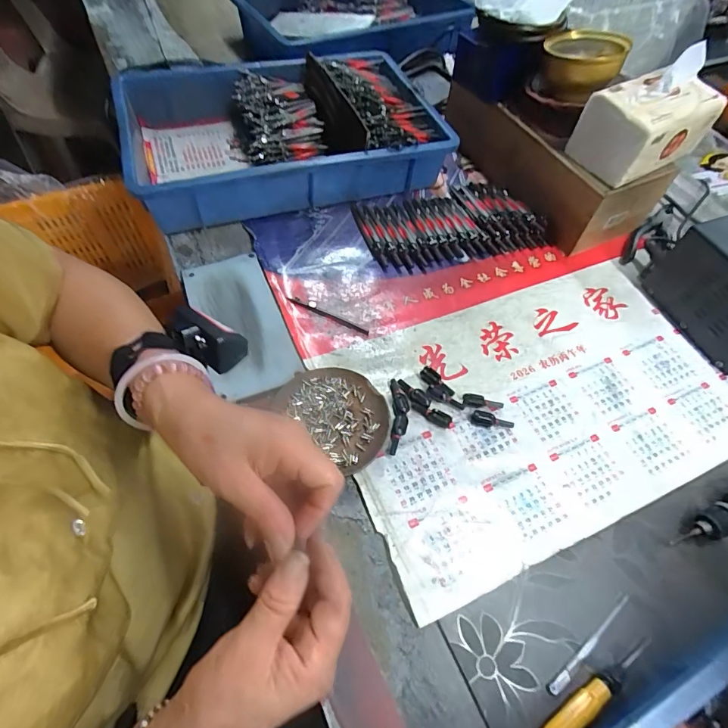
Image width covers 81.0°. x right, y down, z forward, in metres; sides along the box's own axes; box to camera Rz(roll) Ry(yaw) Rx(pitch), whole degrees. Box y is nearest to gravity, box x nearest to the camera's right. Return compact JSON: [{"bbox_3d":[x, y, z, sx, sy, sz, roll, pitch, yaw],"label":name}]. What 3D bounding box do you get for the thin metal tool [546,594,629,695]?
[{"bbox_3d":[0.184,0.223,0.341,0.106,0.005,0.009,-30,64,-21],"label":"thin metal tool"}]

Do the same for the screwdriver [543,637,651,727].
[{"bbox_3d":[0.177,0.243,0.319,0.117,0.016,0.014,-26,62,-19],"label":"screwdriver"}]

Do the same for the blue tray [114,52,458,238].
[{"bbox_3d":[-0.119,-0.349,0.635,0.429,0.087,0.311,-17,60,-14],"label":"blue tray"}]

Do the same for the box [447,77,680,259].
[{"bbox_3d":[0.262,-0.303,0.621,0.123,0.095,0.293,-23,61,-17],"label":"box"}]

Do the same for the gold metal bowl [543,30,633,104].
[{"bbox_3d":[0.275,-0.385,0.541,0.095,0.053,0.108,24,59,11],"label":"gold metal bowl"}]

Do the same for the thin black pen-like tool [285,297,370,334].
[{"bbox_3d":[-0.042,-0.058,0.502,0.105,0.004,0.008,24,59,12],"label":"thin black pen-like tool"}]

